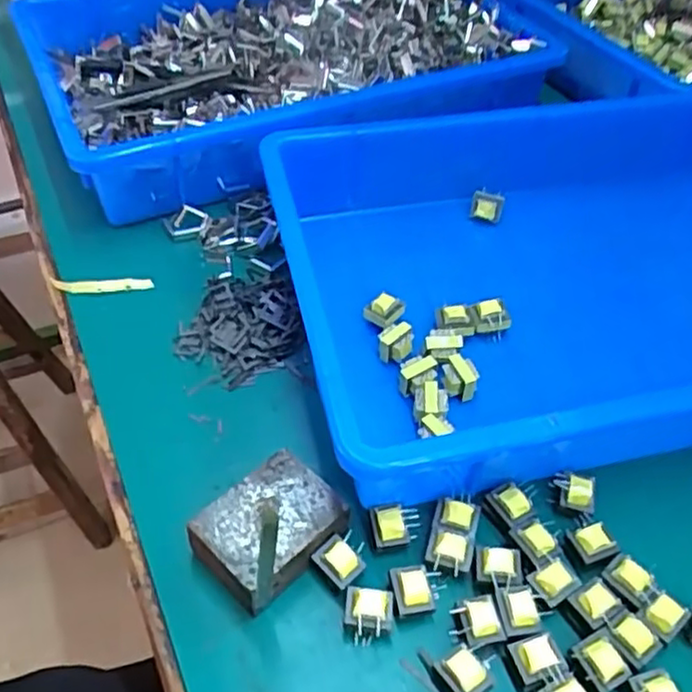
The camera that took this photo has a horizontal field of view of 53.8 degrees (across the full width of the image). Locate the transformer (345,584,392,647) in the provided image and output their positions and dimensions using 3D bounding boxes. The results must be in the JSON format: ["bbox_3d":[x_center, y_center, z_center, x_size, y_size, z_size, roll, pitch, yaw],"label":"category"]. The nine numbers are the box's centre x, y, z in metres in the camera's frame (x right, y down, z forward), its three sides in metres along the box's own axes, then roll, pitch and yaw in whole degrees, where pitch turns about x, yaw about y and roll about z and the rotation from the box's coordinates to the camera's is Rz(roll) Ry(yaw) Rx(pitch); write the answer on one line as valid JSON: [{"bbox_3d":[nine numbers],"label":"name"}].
[{"bbox_3d":[0.009,0.110,0.278,0.018,0.017,0.017,4,48,3],"label":"transformer"}]

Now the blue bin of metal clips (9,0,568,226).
[{"bbox_3d":[-0.046,-0.217,0.526,0.350,0.057,0.250,-16,51,-15],"label":"blue bin of metal clips"}]

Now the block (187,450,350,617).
[{"bbox_3d":[-0.033,0.080,0.295,0.058,0.026,0.041,-35,57,-28],"label":"block"}]

